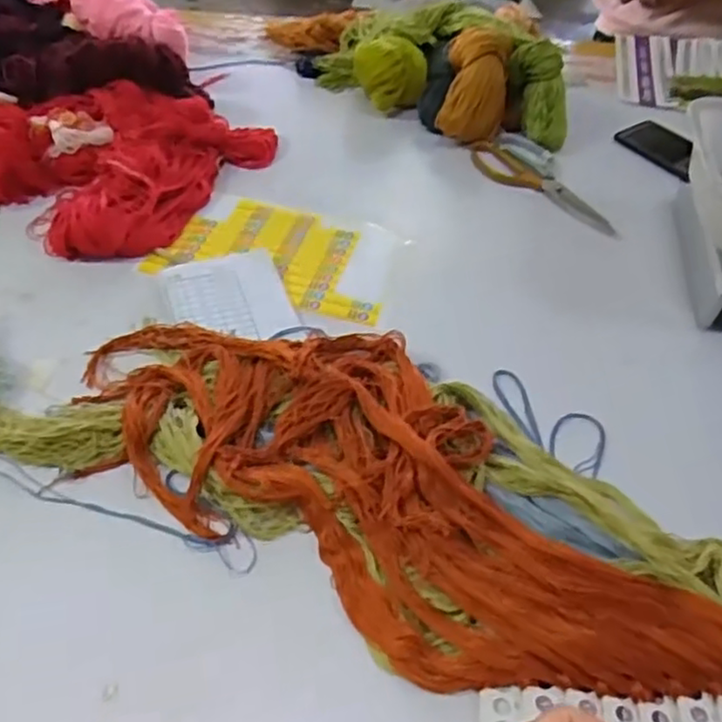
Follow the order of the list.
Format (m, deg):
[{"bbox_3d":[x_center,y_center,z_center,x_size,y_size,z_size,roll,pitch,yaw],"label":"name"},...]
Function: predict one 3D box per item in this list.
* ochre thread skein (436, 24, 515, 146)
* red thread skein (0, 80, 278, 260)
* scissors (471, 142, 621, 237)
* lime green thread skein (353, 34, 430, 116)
[{"bbox_3d":[0.146,-0.356,0.878,0.082,0.102,0.101,8,49,4],"label":"ochre thread skein"},{"bbox_3d":[-0.301,-0.252,0.796,0.295,0.063,0.298,21,51,15],"label":"red thread skein"},{"bbox_3d":[0.218,-0.212,0.831,0.046,0.015,0.216,-34,58,-28],"label":"scissors"},{"bbox_3d":[0.039,-0.386,0.920,0.097,0.079,0.066,8,49,4],"label":"lime green thread skein"}]

